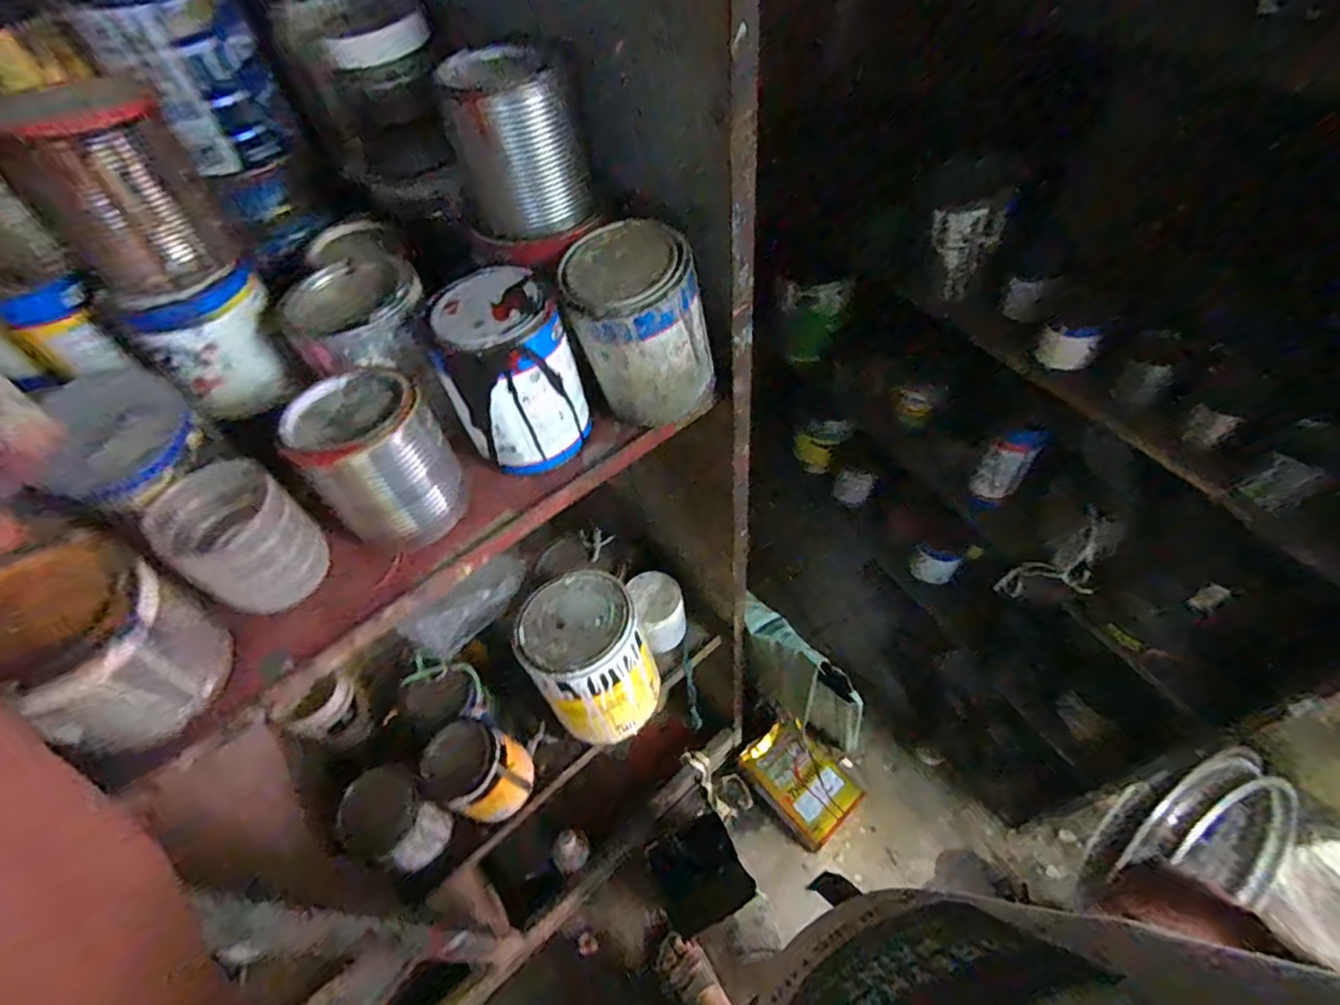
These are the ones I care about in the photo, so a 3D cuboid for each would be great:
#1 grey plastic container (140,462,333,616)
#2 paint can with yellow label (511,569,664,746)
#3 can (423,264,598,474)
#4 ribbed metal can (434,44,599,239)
[{"bbox_3d":[-0.310,0.027,0.433,0.076,0.089,0.079,25,58,23],"label":"grey plastic container"},{"bbox_3d":[-0.112,0.223,0.851,0.162,0.186,0.186,-29,55,-16],"label":"paint can with yellow label"},{"bbox_3d":[-0.128,-0.106,0.488,0.101,0.130,0.098,-3,52,4],"label":"can"},{"bbox_3d":[-0.119,-0.275,0.456,0.087,0.105,0.081,-20,53,-10],"label":"ribbed metal can"}]

